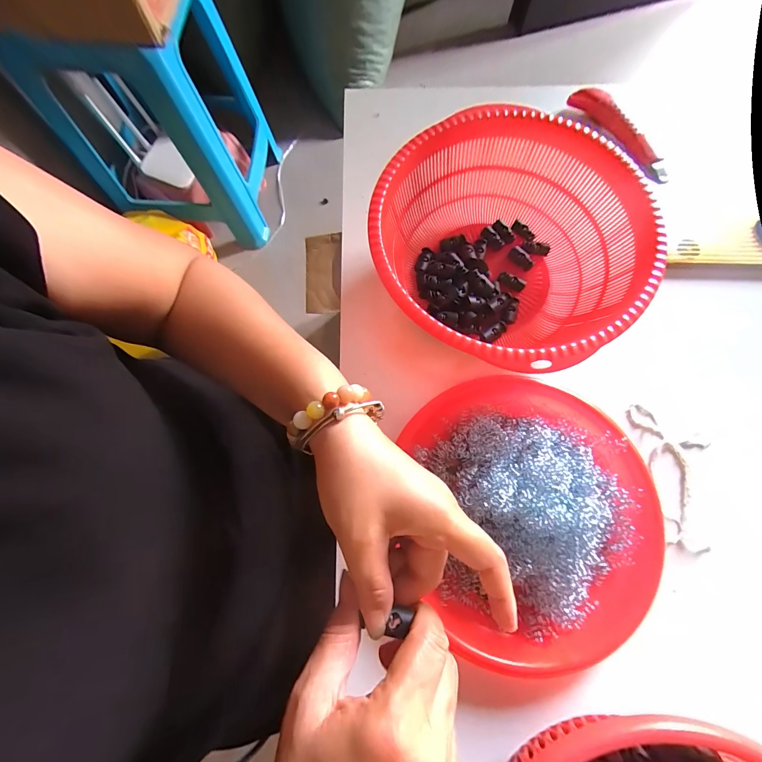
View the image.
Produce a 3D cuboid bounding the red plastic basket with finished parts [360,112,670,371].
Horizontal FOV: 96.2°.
[{"bbox_3d":[0.110,-0.118,0.320,0.234,0.085,0.239,0,75,0],"label":"red plastic basket with finished parts"}]

